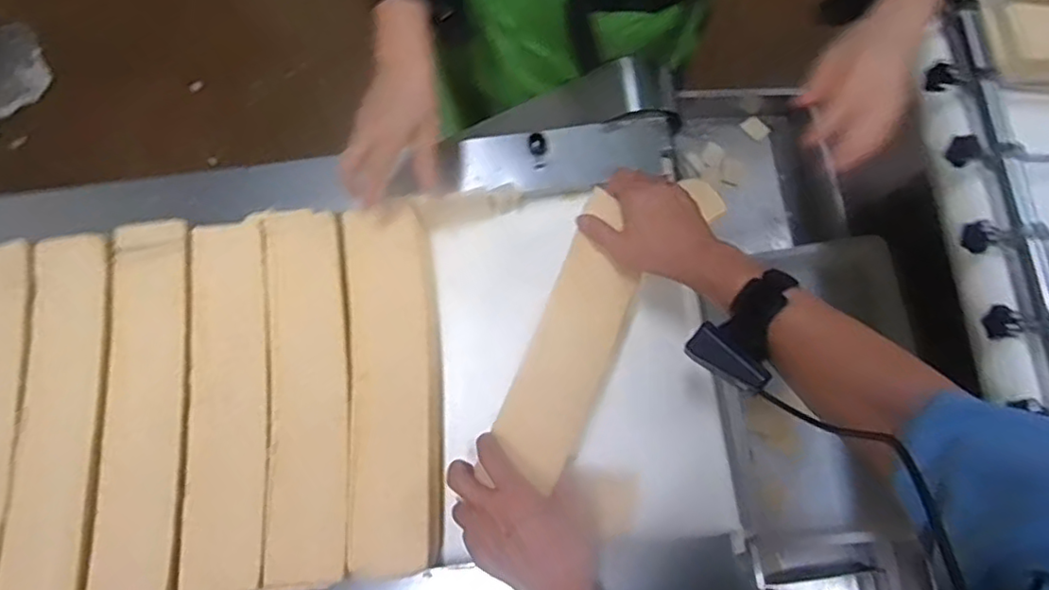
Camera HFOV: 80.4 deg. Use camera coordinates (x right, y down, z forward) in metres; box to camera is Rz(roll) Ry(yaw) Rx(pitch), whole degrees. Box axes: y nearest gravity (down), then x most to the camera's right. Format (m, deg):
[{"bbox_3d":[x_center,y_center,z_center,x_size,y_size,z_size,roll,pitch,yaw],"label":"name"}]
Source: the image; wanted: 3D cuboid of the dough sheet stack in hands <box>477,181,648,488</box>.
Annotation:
[{"bbox_3d":[0.050,0.039,0.616,0.083,0.028,0.276,20,76,3],"label":"dough sheet stack in hands"}]

